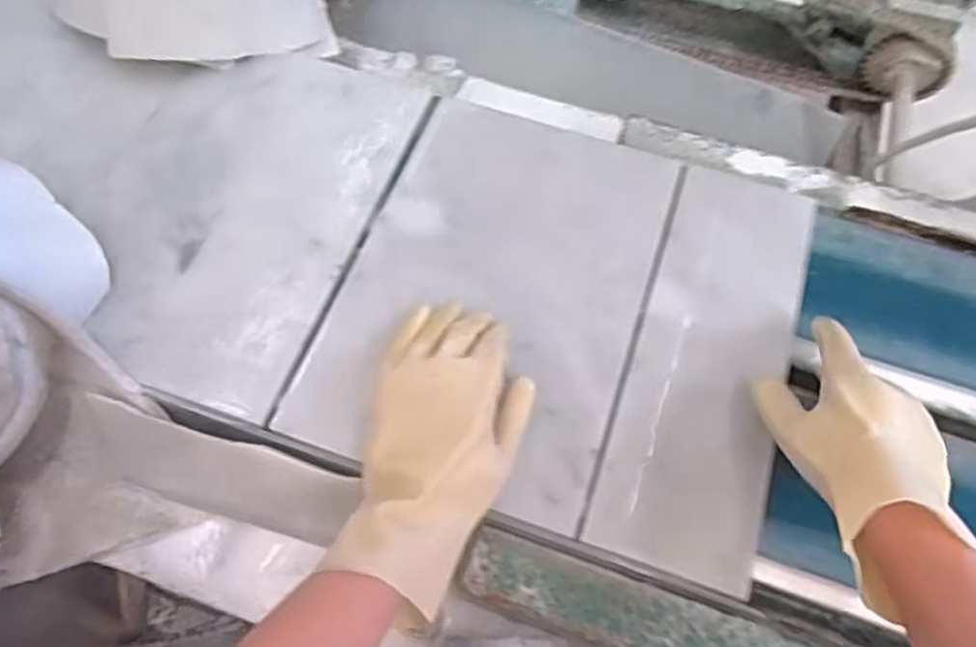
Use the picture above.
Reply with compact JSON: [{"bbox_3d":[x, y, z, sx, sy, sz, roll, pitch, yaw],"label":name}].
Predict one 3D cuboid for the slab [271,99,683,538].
[{"bbox_3d":[0.008,-0.026,0.522,0.201,0.018,0.293,18,61,7],"label":"slab"}]

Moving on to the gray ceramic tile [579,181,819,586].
[{"bbox_3d":[0.152,0.019,0.497,0.100,0.012,0.291,18,65,7],"label":"gray ceramic tile"}]

